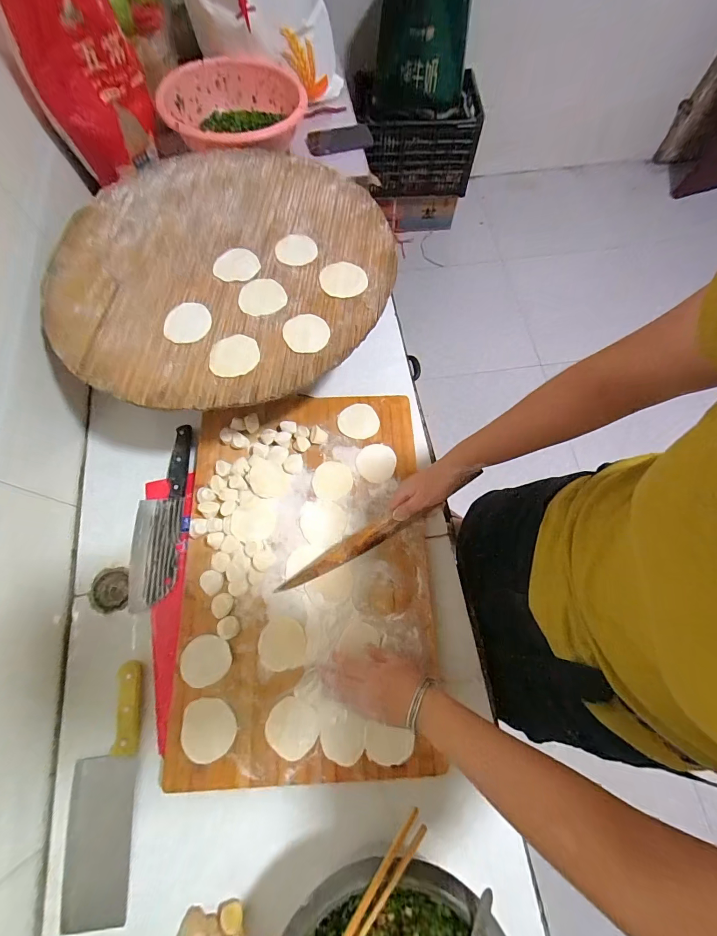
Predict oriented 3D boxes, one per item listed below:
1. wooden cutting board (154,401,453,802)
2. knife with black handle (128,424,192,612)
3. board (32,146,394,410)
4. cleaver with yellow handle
[{"bbox_3d":[-0.079,0.138,0.565,0.363,0.030,0.558,-2,70,-2],"label":"wooden cutting board"},{"bbox_3d":[-0.329,0.072,0.607,0.074,0.019,0.296,-2,70,-1],"label":"knife with black handle"},{"bbox_3d":[-0.207,-0.337,0.589,0.507,0.016,0.522,0,69,-1],"label":"board"},{"bbox_3d":[-0.333,0.416,0.478,0.069,0.023,0.281,-4,71,-2],"label":"cleaver with yellow handle"}]

